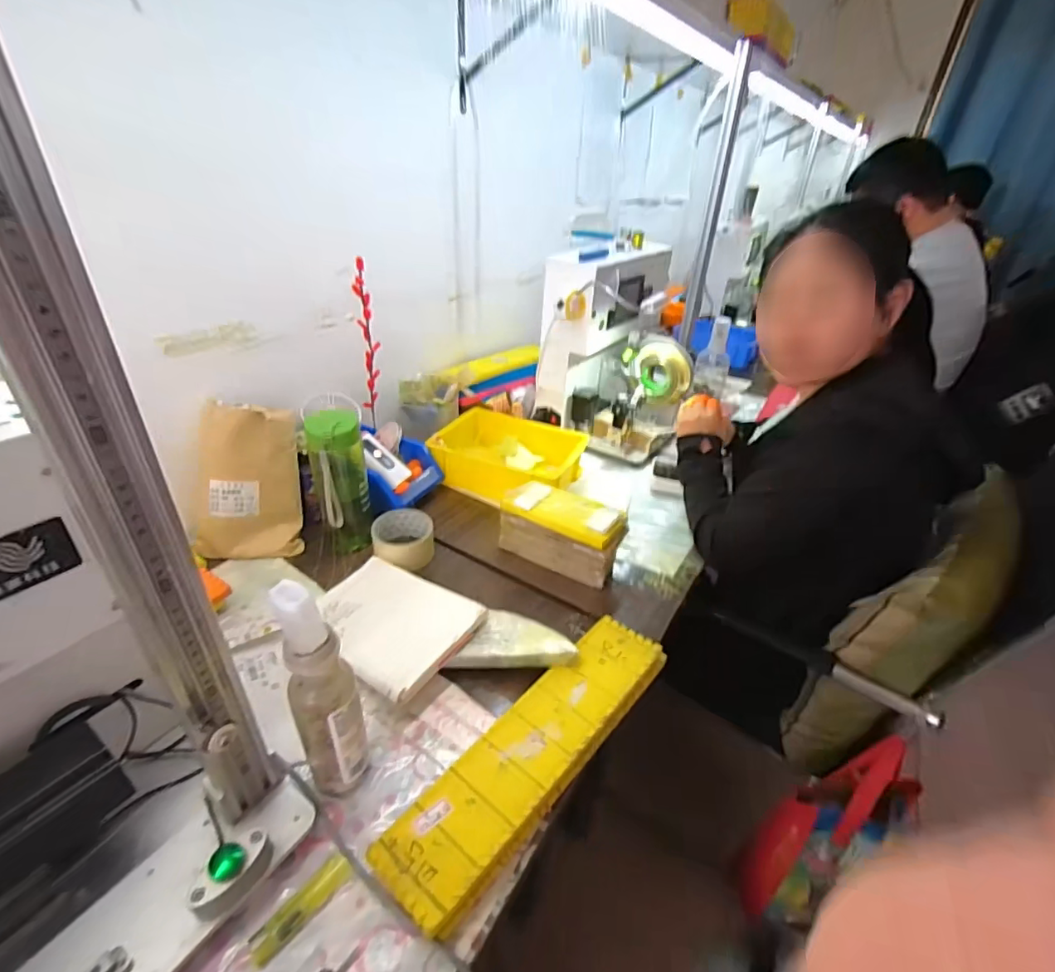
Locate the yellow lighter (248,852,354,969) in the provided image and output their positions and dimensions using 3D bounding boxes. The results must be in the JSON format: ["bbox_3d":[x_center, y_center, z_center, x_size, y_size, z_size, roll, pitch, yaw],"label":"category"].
[{"bbox_3d":[-0.175,0.323,0.401,0.022,0.012,0.080,25,39,30],"label":"yellow lighter"}]

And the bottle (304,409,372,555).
[{"bbox_3d":[-0.248,-0.008,0.698,0.066,0.199,0.059,-10,35,-19],"label":"bottle"}]

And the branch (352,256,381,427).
[{"bbox_3d":[-0.247,-0.212,0.805,0.030,0.259,0.044,-7,35,-15],"label":"branch"}]

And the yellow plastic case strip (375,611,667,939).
[{"bbox_3d":[0.016,0.247,0.509,0.087,0.021,0.347,27,41,32],"label":"yellow plastic case strip"}]

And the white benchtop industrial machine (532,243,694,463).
[{"bbox_3d":[0.193,-0.283,1.032,0.264,0.326,0.324,15,35,19],"label":"white benchtop industrial machine"}]

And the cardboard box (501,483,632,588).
[{"bbox_3d":[0.042,0.066,0.727,0.175,0.093,0.060,19,37,23],"label":"cardboard box"}]

